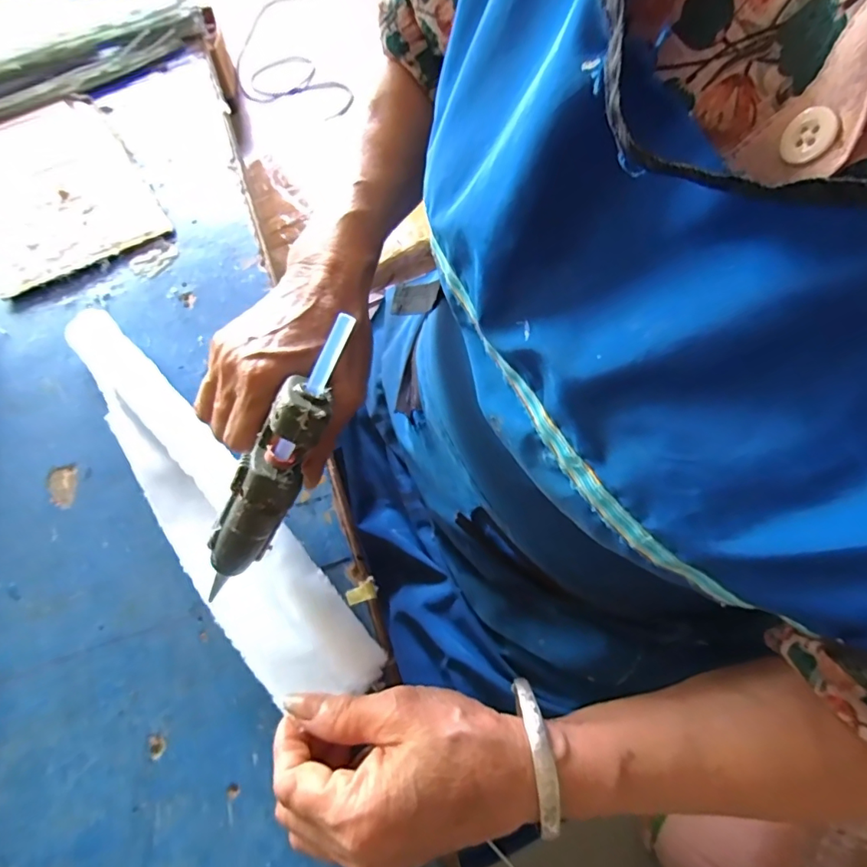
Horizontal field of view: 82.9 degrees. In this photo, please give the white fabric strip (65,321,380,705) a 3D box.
[{"bbox_3d":[-0.154,0.030,0.308,0.057,0.021,0.322,-44,70,-7],"label":"white fabric strip"}]

